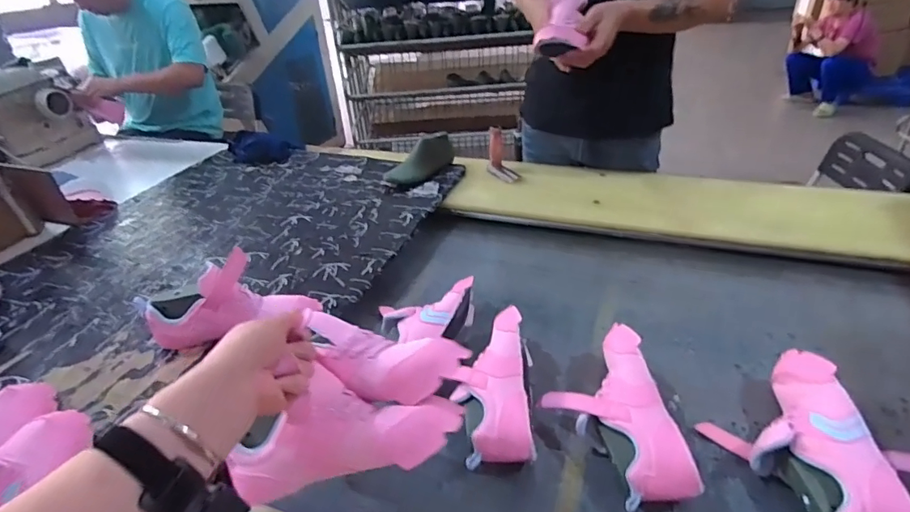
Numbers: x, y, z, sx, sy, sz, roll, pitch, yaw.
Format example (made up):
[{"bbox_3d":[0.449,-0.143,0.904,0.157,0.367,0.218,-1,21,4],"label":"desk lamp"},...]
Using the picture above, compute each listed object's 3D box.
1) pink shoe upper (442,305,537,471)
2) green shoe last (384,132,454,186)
[{"bbox_3d":[0.055,0.180,0.702,0.117,0.080,0.237,1,34,7],"label":"pink shoe upper"},{"bbox_3d":[-0.081,-0.254,1.275,0.082,0.084,0.211,26,44,36],"label":"green shoe last"}]

